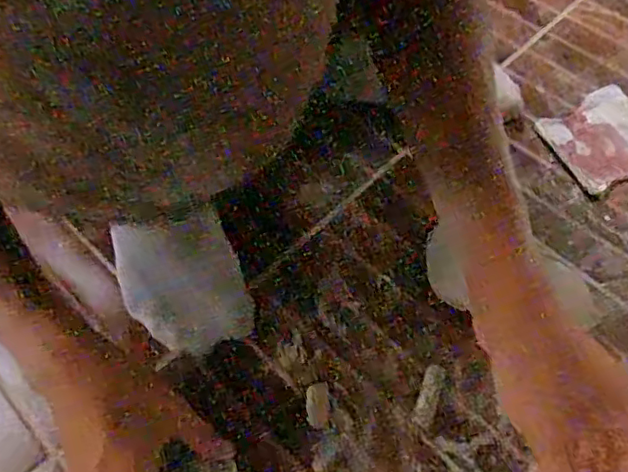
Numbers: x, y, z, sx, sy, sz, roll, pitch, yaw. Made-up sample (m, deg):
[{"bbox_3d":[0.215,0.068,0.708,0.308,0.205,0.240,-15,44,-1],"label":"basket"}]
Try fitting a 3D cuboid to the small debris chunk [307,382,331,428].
[{"bbox_3d":[0.003,0.124,0.435,0.016,0.004,0.032,-5,60,-2],"label":"small debris chunk"}]

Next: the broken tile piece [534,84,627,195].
[{"bbox_3d":[0.280,-0.087,0.560,0.105,0.008,0.111,-23,62,-11],"label":"broken tile piece"}]

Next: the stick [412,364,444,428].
[{"bbox_3d":[0.086,0.119,0.441,0.014,0.004,0.047,19,62,12],"label":"stick"}]

